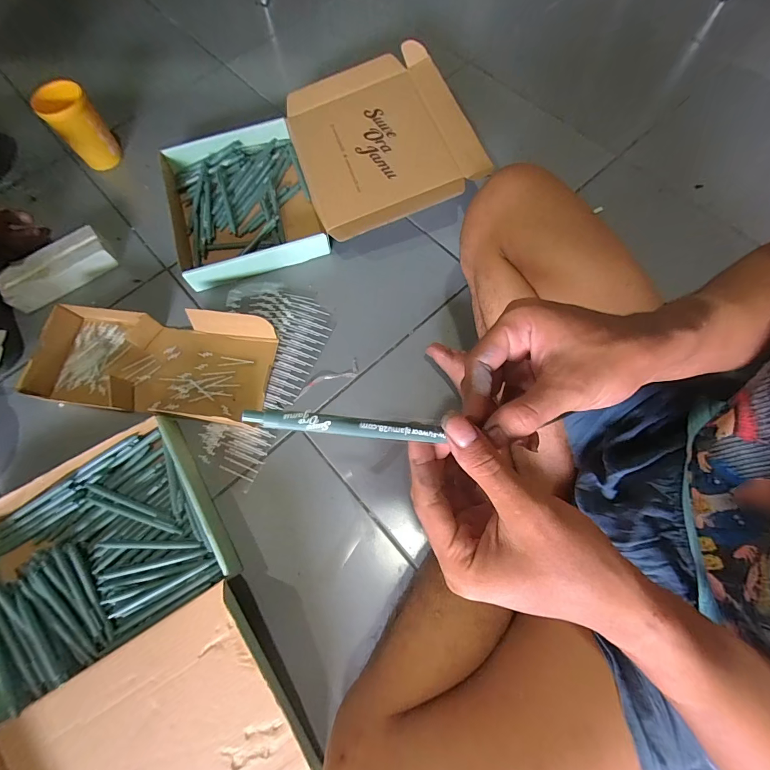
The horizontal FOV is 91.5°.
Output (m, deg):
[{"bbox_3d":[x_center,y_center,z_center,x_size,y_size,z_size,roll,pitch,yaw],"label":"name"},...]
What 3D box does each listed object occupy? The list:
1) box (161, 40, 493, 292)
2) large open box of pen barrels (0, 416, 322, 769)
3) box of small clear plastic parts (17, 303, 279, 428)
[{"bbox_3d":[-0.134,-0.406,0.702,0.559,0.103,0.365,-17,72,-5],"label":"box"},{"bbox_3d":[-0.324,0.347,0.464,0.337,0.057,0.558,-32,74,-10],"label":"large open box of pen barrels"},{"bbox_3d":[-0.376,-0.042,0.612,0.373,0.041,0.177,7,71,3],"label":"box of small clear plastic parts"}]

